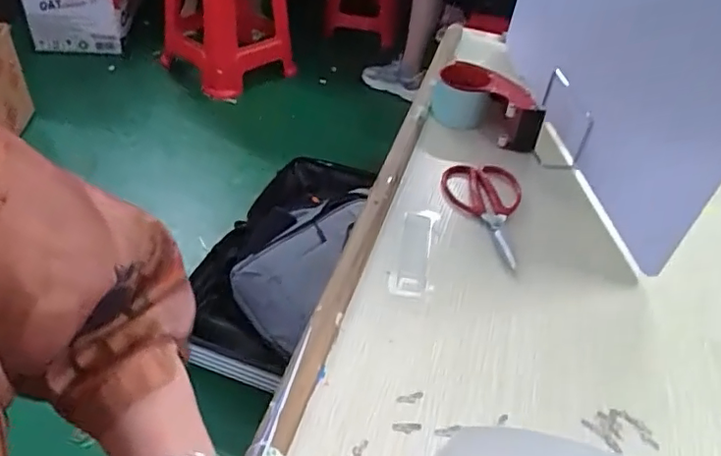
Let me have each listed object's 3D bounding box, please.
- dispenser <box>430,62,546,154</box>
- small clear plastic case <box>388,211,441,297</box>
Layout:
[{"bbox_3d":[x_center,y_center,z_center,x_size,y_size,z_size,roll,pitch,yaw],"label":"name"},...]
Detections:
[{"bbox_3d":[0.190,-0.182,0.839,0.181,0.083,0.074,32,45,24],"label":"dispenser"},{"bbox_3d":[0.061,0.021,0.634,0.043,0.009,0.147,10,40,4],"label":"small clear plastic case"}]

